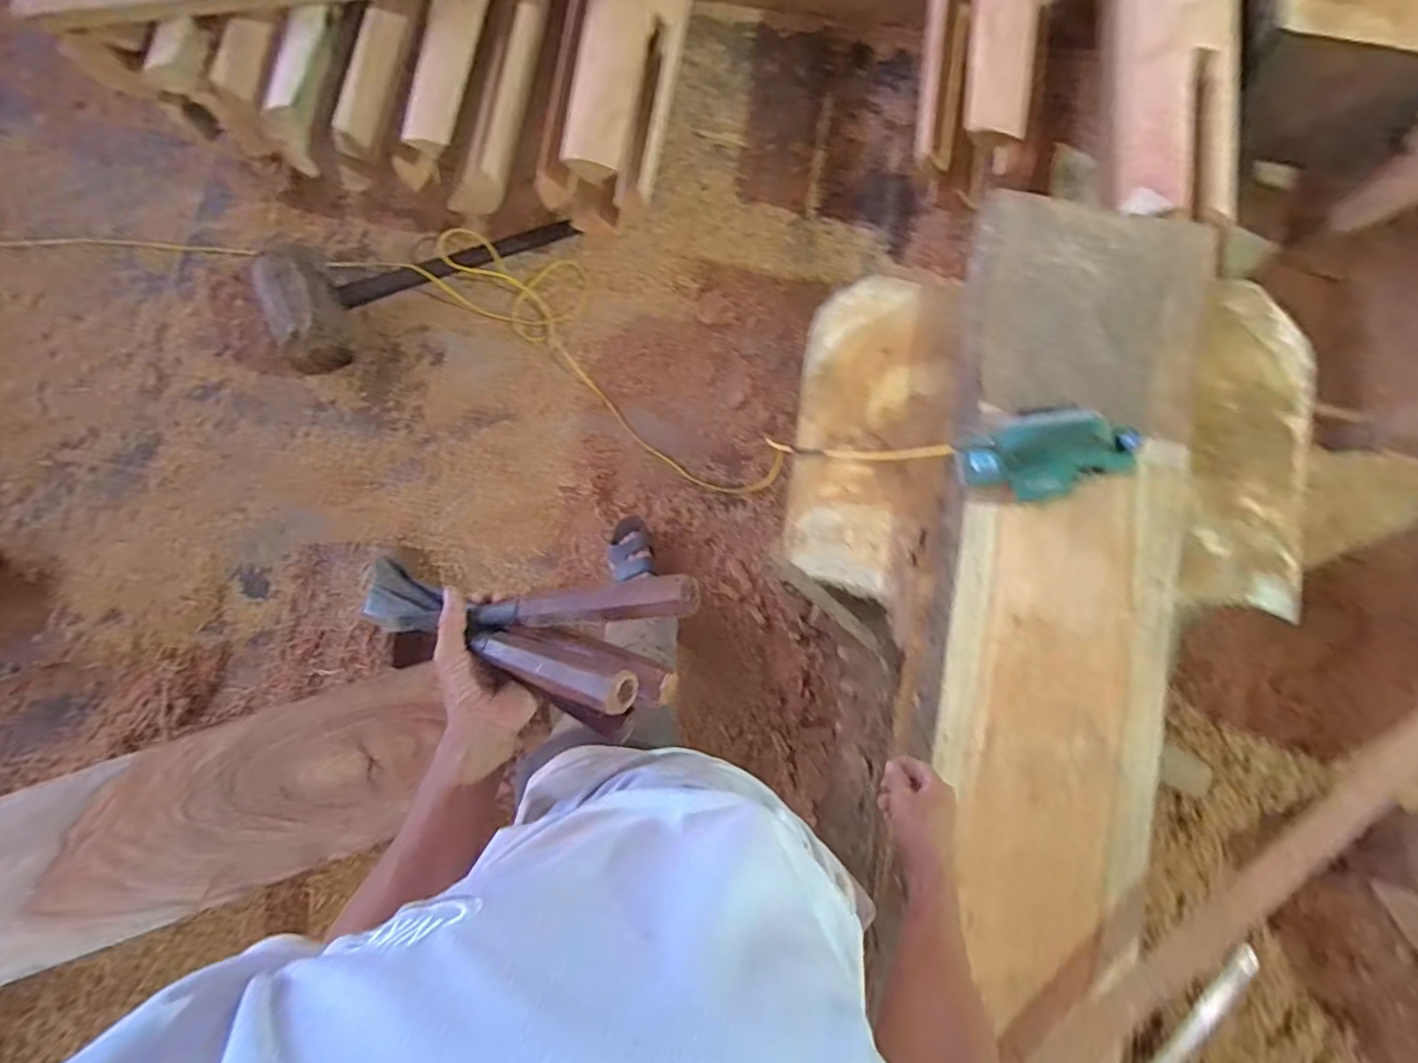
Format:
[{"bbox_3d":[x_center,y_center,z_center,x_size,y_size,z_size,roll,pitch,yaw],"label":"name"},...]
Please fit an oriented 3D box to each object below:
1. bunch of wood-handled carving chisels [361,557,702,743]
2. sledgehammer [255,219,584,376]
[{"bbox_3d":[-0.189,0.080,0.564,0.355,0.057,0.126,9,79,22],"label":"bunch of wood-handled carving chisels"},{"bbox_3d":[-0.688,-0.634,1.502,0.720,0.137,0.253,-25,80,-18],"label":"sledgehammer"}]

